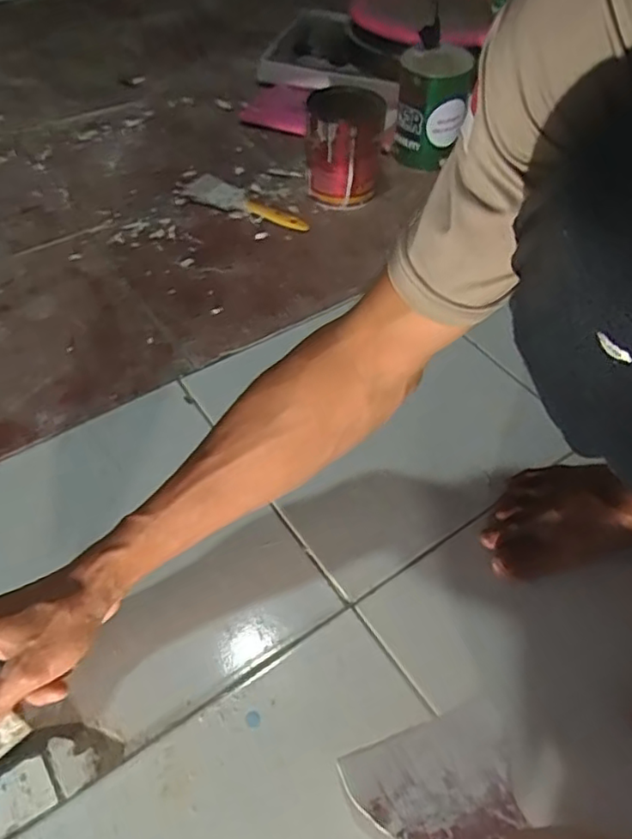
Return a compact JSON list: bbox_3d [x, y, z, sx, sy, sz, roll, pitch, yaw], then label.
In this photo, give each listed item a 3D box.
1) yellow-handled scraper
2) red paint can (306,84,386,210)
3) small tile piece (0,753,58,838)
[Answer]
[{"bbox_3d":[-0.097,-0.298,0.845,0.191,0.012,0.054,27,55,18],"label":"yellow-handled scraper"},{"bbox_3d":[0.038,-0.369,0.829,0.102,0.130,0.087,6,51,2],"label":"red paint can"},{"bbox_3d":[-0.207,0.253,0.402,0.058,0.004,0.039,-27,57,-22],"label":"small tile piece"}]

